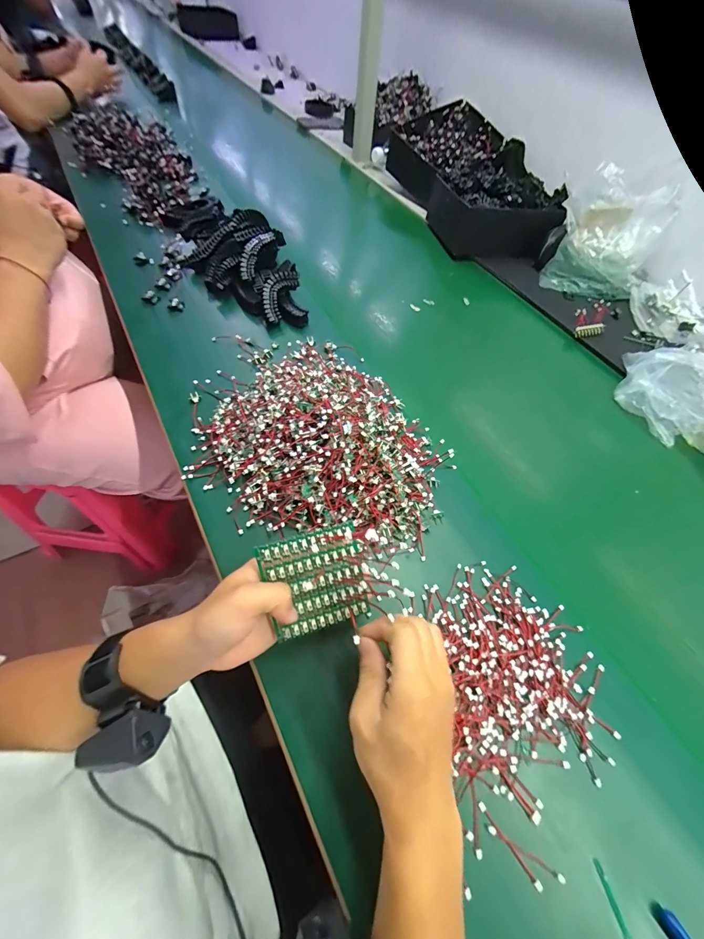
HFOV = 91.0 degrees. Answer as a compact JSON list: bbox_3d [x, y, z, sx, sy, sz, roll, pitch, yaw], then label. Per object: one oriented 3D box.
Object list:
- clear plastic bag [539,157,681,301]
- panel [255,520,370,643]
[{"bbox_3d":[0.507,-0.470,0.684,0.186,0.111,0.247,29,60,13],"label":"clear plastic bag"},{"bbox_3d":[-0.030,0.094,0.290,0.079,0.005,0.084,-15,101,-14],"label":"panel"}]

